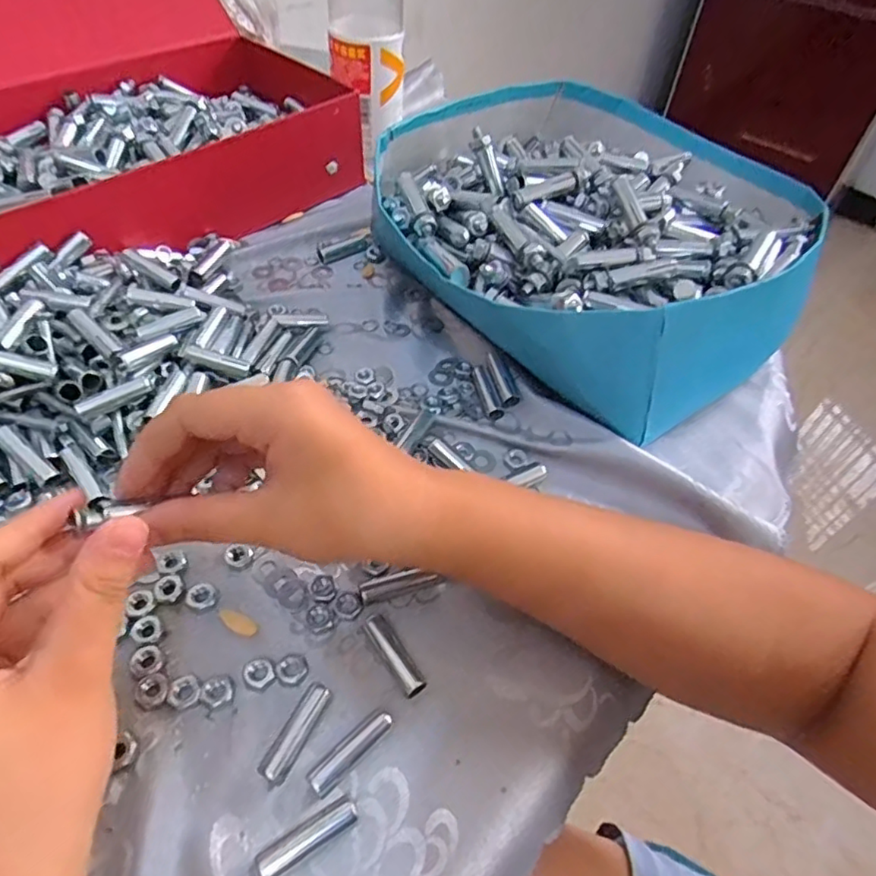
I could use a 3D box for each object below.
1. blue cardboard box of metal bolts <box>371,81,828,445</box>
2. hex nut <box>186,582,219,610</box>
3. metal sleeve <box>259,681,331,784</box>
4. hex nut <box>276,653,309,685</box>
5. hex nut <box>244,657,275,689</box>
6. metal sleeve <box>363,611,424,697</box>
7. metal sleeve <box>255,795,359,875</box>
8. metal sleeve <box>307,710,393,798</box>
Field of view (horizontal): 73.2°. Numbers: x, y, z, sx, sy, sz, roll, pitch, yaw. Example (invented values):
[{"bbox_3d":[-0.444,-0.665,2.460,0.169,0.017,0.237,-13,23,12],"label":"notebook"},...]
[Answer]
[{"bbox_3d":[0.106,-0.148,0.426,0.266,0.098,0.278,-29,59,-25],"label":"blue cardboard box of metal bolts"},{"bbox_3d":[-0.114,0.076,0.285,0.013,0.004,0.012,-32,61,-27],"label":"hex nut"},{"bbox_3d":[-0.059,0.123,0.249,0.012,0.010,0.041,25,53,14],"label":"metal sleeve"},{"bbox_3d":[-0.066,0.104,0.267,0.013,0.006,0.014,-23,57,-22],"label":"hex nut"},{"bbox_3d":[-0.081,0.105,0.265,0.013,0.004,0.014,-32,61,-27],"label":"hex nut"},{"bbox_3d":[-0.020,0.100,0.272,0.011,0.010,0.041,-28,59,-25],"label":"metal sleeve"},{"bbox_3d":[-0.049,0.152,0.224,0.039,0.011,0.011,-26,58,-24],"label":"metal sleeve"},{"bbox_3d":[-0.036,0.130,0.245,0.038,0.011,0.011,-35,62,-28],"label":"metal sleeve"}]

